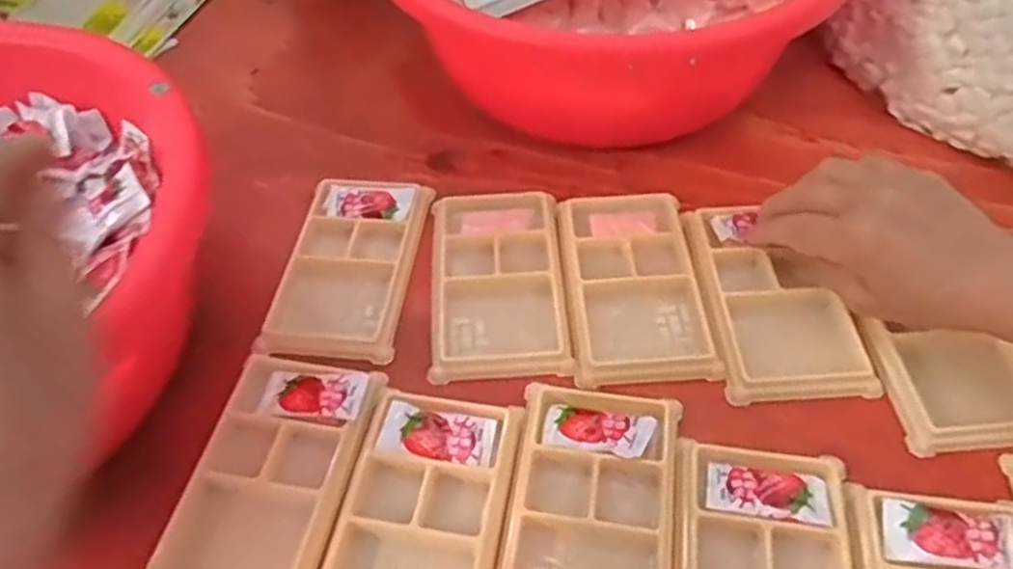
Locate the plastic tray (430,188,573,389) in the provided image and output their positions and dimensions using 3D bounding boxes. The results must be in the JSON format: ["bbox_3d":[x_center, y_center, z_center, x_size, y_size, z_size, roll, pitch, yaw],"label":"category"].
[{"bbox_3d":[-0.006,-0.005,0.434,0.079,0.010,0.131,-3,51,1],"label":"plastic tray"}]

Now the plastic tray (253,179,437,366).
[{"bbox_3d":[-0.097,-0.012,0.445,0.077,0.014,0.133,3,52,6],"label":"plastic tray"}]

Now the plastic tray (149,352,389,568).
[{"bbox_3d":[-0.118,0.097,0.354,0.079,0.012,0.133,7,52,9],"label":"plastic tray"}]

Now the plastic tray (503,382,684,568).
[{"bbox_3d":[0.041,0.110,0.335,0.076,0.011,0.132,6,52,9],"label":"plastic tray"}]

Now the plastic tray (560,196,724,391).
[{"bbox_3d":[0.075,-0.002,0.427,0.078,0.011,0.130,-4,51,1],"label":"plastic tray"}]

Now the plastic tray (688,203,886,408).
[{"bbox_3d":[0.154,0.005,0.412,0.076,0.017,0.129,-2,52,0],"label":"plastic tray"}]

